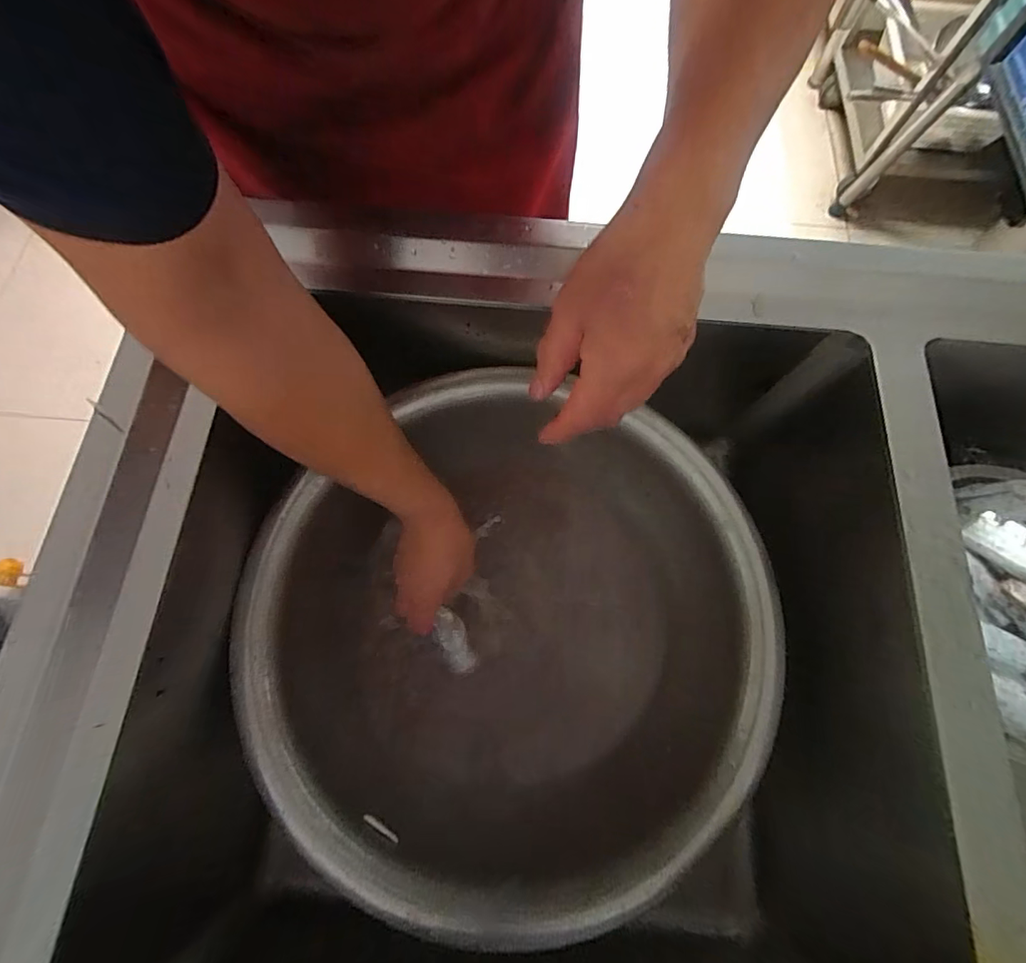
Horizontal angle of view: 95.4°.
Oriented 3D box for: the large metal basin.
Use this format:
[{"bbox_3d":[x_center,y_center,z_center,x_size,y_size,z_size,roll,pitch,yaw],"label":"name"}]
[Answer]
[{"bbox_3d":[-0.005,0.135,0.460,0.443,0.130,0.441,0,72,-1],"label":"large metal basin"}]

